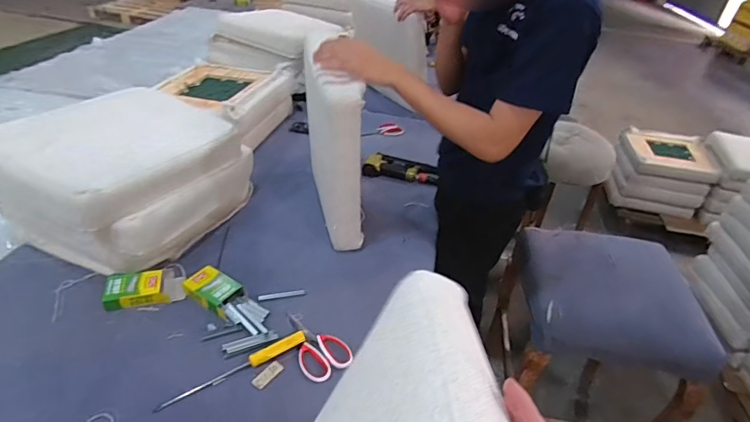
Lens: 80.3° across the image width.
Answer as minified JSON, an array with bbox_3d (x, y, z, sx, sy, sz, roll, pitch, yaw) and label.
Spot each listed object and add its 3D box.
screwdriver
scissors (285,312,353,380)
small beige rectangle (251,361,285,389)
[{"bbox_3d":[-0.262,0.297,0.839,0.280,0.030,0.028,-17,42,-30],"label":"screwdriver"},{"bbox_3d":[-0.128,0.262,0.913,0.101,0.017,0.186,-19,43,-33],"label":"scissors"},{"bbox_3d":[-0.203,0.313,0.850,0.025,0.010,0.062,29,40,28],"label":"small beige rectangle"}]

